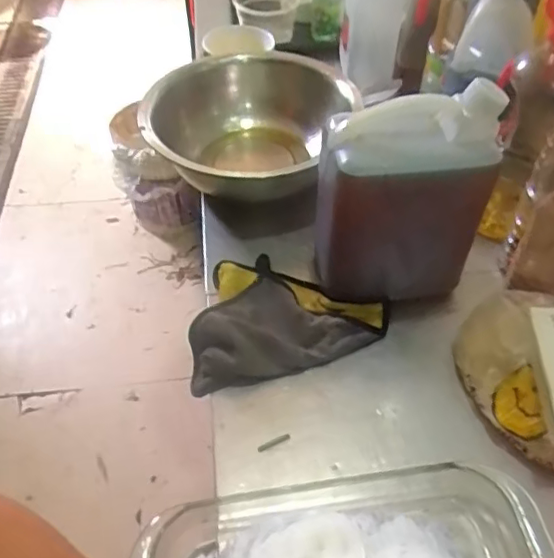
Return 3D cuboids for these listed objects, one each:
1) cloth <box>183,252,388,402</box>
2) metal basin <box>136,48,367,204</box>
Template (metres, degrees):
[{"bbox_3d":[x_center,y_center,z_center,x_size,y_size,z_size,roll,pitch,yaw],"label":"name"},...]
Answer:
[{"bbox_3d":[0.004,0.034,0.754,0.252,0.050,0.181,-14,50,-11],"label":"cloth"},{"bbox_3d":[-0.040,-0.246,0.943,0.293,0.143,0.345,12,51,11],"label":"metal basin"}]

